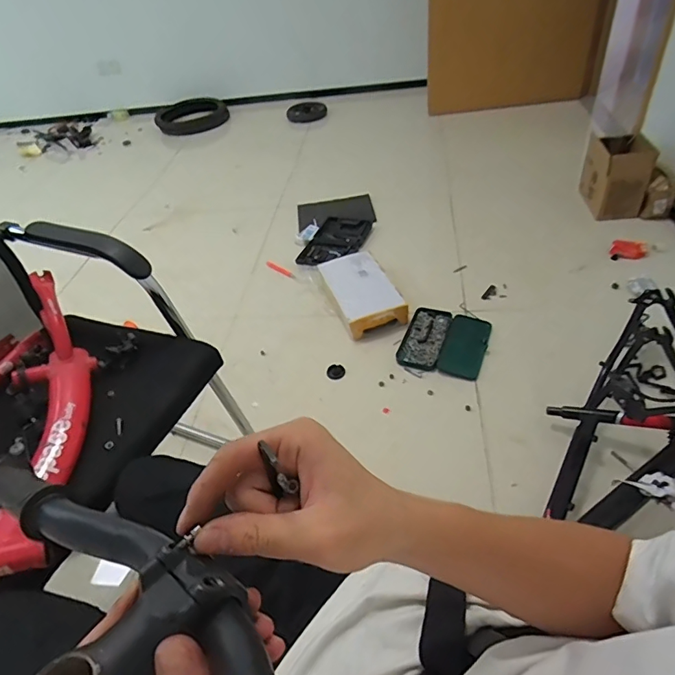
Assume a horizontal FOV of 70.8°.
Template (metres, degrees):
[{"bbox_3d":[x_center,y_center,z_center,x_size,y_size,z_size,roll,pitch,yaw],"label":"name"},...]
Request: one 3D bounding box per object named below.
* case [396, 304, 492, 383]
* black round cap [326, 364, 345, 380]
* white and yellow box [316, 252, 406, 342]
[{"bbox_3d":[0.334,0.009,1.488,0.248,0.032,0.273,12,46,21],"label":"case"},{"bbox_3d":[-0.004,0.100,1.436,0.054,0.020,0.057,-3,45,3],"label":"black round cap"},{"bbox_3d":[0.084,-0.160,1.641,0.213,0.104,0.348,-18,43,-9],"label":"white and yellow box"}]

